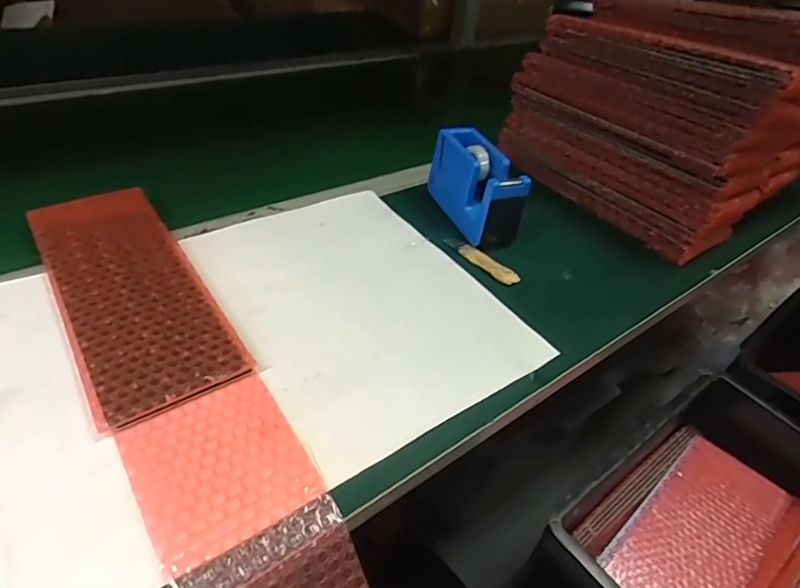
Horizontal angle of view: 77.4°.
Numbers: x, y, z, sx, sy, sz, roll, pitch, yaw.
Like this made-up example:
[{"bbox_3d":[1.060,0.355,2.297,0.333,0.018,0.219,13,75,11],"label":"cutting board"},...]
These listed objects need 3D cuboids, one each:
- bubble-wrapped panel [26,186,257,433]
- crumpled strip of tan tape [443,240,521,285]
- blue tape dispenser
[{"bbox_3d":[-0.228,-0.008,0.418,0.103,0.012,0.279,-23,49,-30],"label":"bubble-wrapped panel"},{"bbox_3d":[0.083,-0.035,0.503,0.021,0.007,0.087,-29,52,-34],"label":"crumpled strip of tan tape"},{"bbox_3d":[0.081,-0.113,0.539,0.046,0.080,0.136,-11,44,-20],"label":"blue tape dispenser"}]

